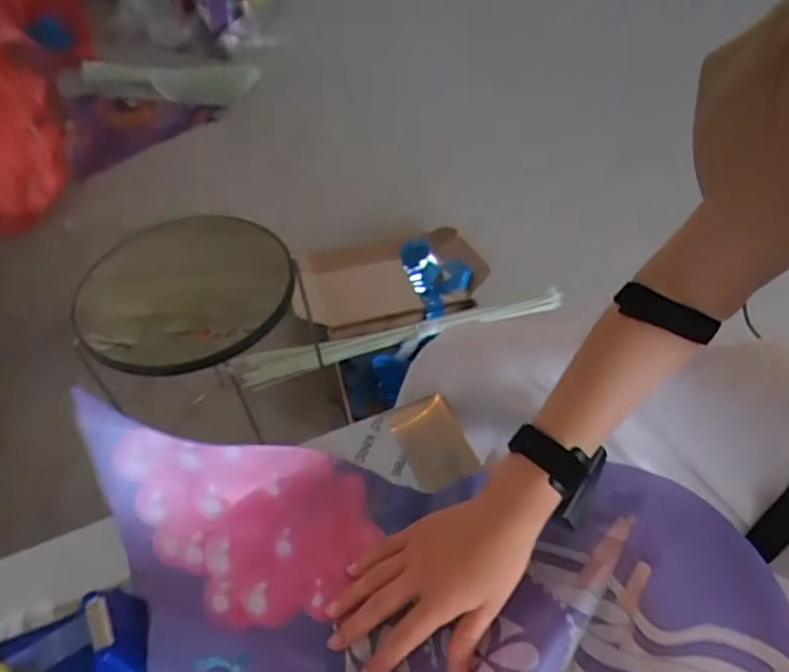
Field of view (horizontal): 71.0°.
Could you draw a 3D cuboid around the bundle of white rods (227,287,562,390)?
[{"bbox_3d":[0.019,-0.013,1.144,0.695,0.056,0.077,-13,50,-9],"label":"bundle of white rods"}]

